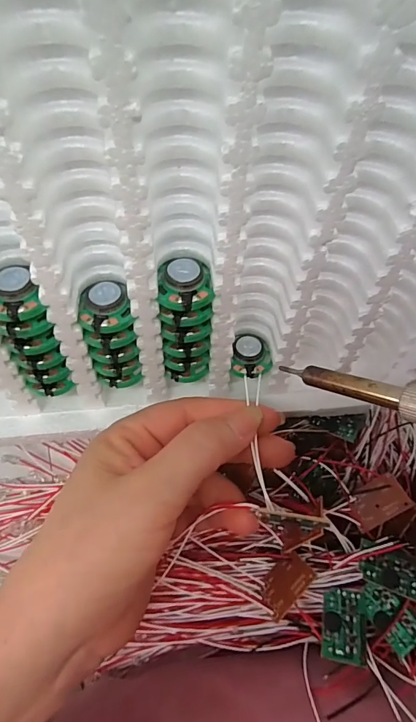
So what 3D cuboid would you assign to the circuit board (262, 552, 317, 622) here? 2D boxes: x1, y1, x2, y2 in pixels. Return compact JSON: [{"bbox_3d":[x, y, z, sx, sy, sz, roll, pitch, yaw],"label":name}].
[{"bbox_3d":[0.037,0.107,0.199,0.026,0.018,0.004,-45,134,-9],"label":"circuit board"}]

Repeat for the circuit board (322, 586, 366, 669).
[{"bbox_3d":[0.061,0.119,0.187,0.018,0.004,0.028,4,50,13],"label":"circuit board"}]

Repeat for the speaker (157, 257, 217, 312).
[{"bbox_3d":[-0.009,-0.031,0.168,0.021,0.010,0.021,0,90,-6],"label":"speaker"}]

